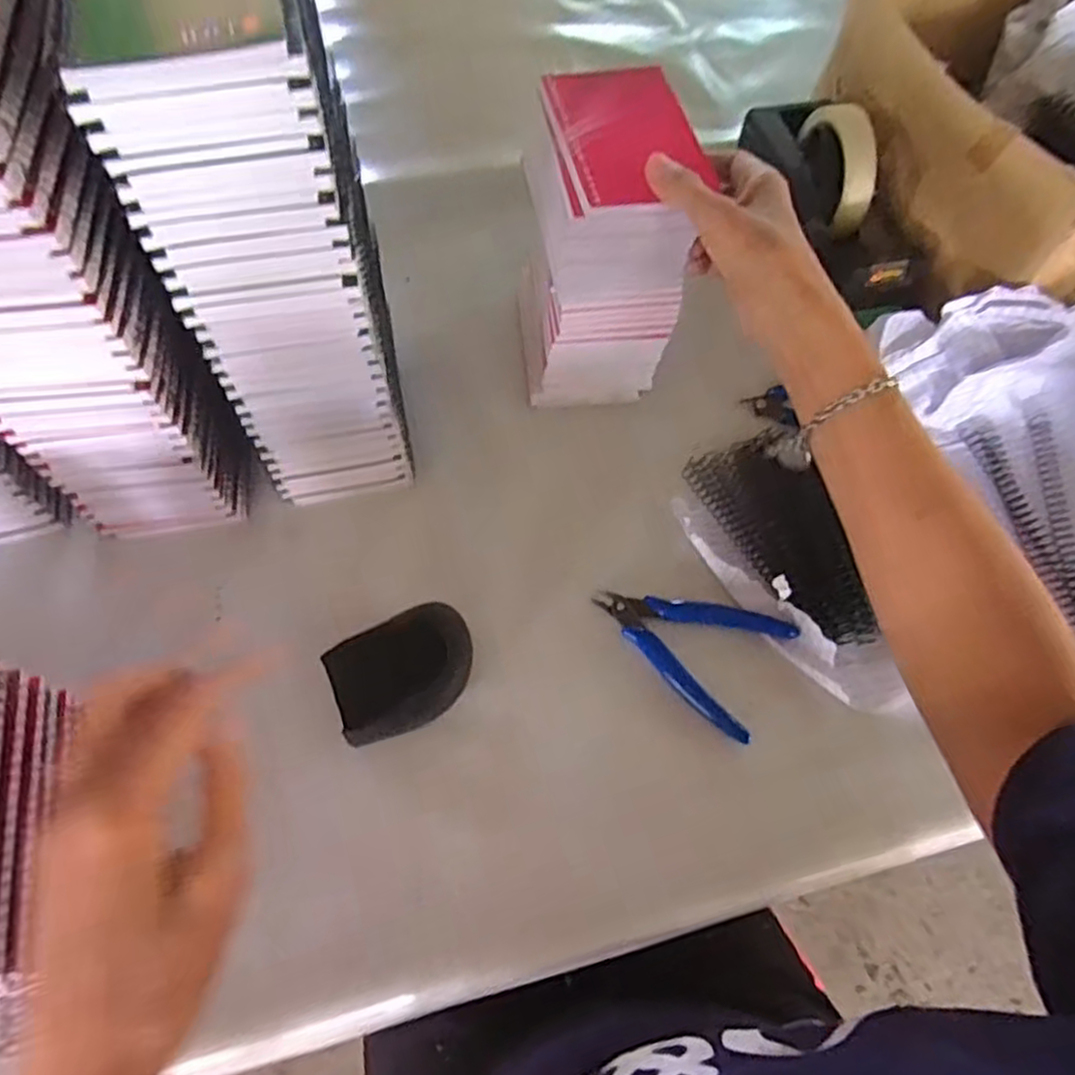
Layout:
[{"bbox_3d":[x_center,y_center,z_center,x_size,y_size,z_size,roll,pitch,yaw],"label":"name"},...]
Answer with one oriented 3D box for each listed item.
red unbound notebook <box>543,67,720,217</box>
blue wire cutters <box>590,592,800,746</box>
[{"bbox_3d":[0.051,-0.241,0.430,0.083,0.014,0.119,-8,62,-8],"label":"red unbound notebook"},{"bbox_3d":[0.093,0.065,0.457,0.117,0.006,0.083,26,64,13],"label":"blue wire cutters"}]

